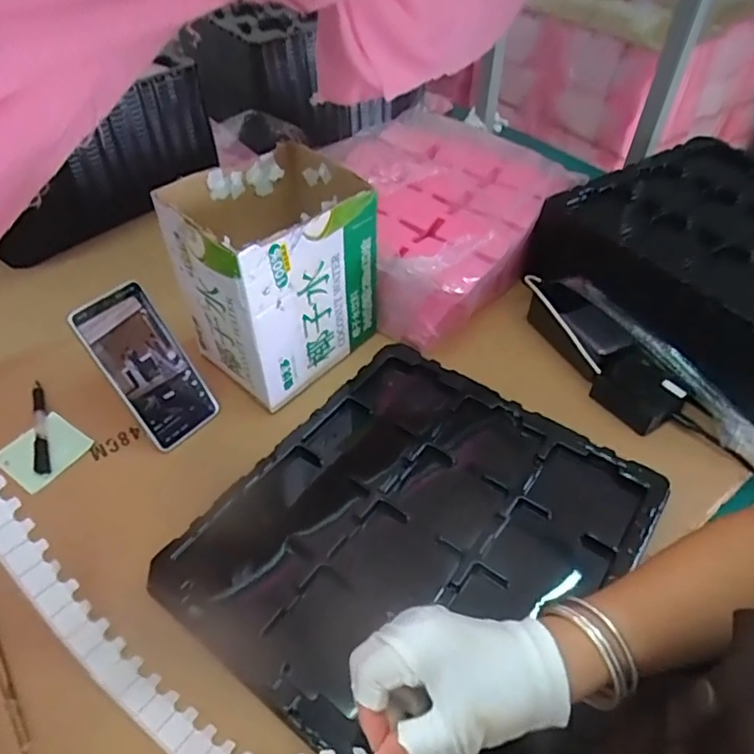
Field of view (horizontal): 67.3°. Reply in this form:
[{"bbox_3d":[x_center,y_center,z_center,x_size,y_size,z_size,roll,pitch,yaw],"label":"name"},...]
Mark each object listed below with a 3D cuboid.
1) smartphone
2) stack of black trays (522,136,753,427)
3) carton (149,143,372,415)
[{"bbox_3d":[-0.235,-0.010,0.583,0.007,0.167,0.083,4,38,49],"label":"smartphone"},{"bbox_3d":[0.468,-0.158,0.725,0.407,0.096,0.385,-26,53,-24],"label":"stack of black trays"},{"bbox_3d":[-0.110,-0.120,0.635,0.148,0.200,0.192,33,54,26],"label":"carton"}]

